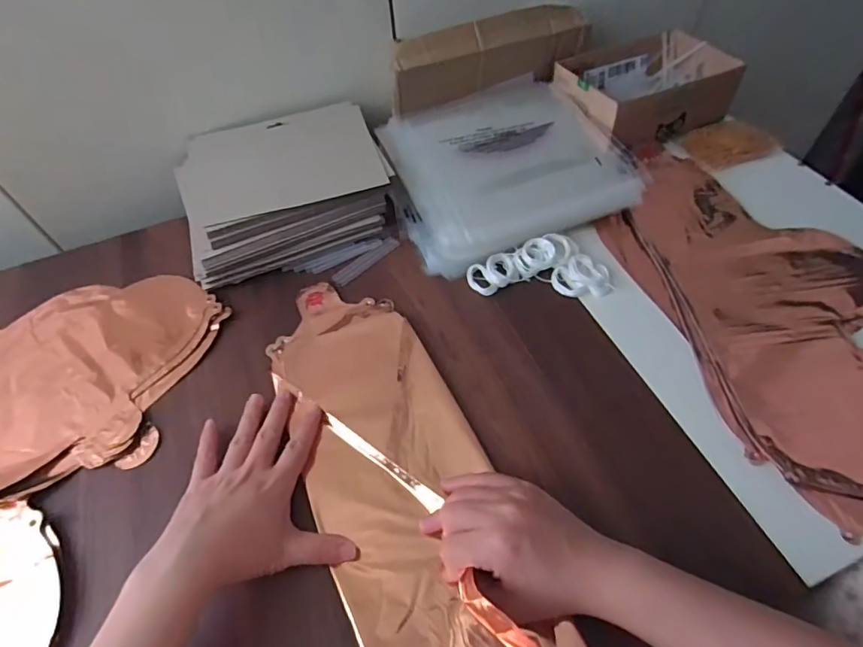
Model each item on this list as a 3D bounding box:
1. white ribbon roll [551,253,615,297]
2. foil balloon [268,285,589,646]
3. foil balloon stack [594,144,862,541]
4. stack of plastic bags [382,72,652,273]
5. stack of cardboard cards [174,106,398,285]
[{"bbox_3d":[0.148,-0.047,0.472,0.054,0.014,0.041,-3,53,2],"label":"white ribbon roll"},{"bbox_3d":[-0.017,0.130,0.358,0.130,0.018,0.421,-22,55,-12],"label":"foil balloon"},{"bbox_3d":[0.316,-0.019,0.439,0.213,0.024,0.425,-17,54,-8],"label":"foil balloon stack"},{"bbox_3d":[0.079,-0.178,0.554,0.249,0.054,0.230,-18,54,-10],"label":"stack of plastic bags"},{"bbox_3d":[-0.161,-0.151,0.539,0.216,0.068,0.176,-21,55,-11],"label":"stack of cardboard cards"}]

